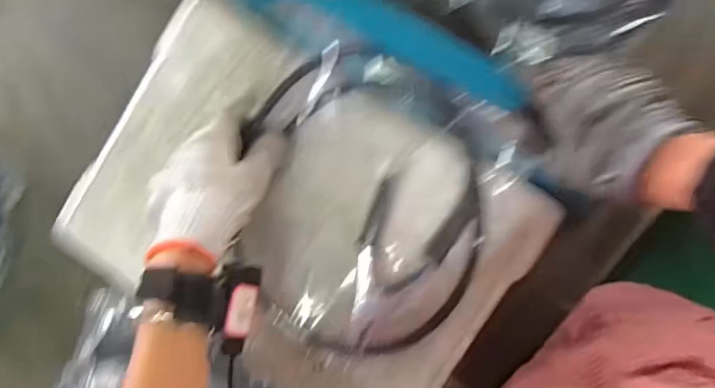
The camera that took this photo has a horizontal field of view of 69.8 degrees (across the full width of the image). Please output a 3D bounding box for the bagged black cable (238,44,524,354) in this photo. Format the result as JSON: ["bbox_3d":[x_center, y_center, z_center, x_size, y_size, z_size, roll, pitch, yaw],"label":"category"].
[{"bbox_3d":[0.002,0.008,0.450,0.219,0.032,0.252,20,91,8],"label":"bagged black cable"}]

